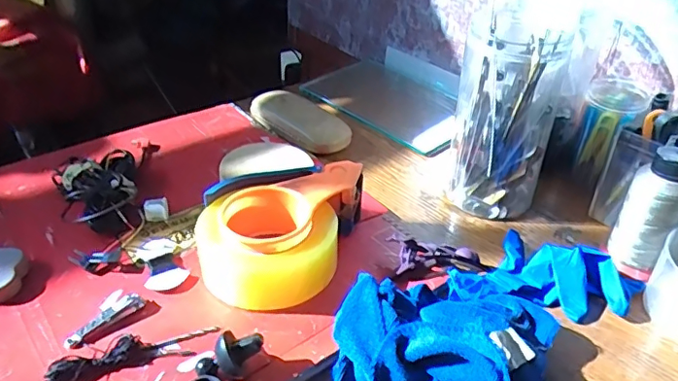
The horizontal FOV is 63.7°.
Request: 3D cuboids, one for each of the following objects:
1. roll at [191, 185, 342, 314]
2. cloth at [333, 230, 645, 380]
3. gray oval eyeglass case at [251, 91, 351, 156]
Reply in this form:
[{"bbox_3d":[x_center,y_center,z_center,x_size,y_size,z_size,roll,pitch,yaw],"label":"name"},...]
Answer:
[{"bbox_3d":[-0.060,0.047,0.475,0.113,0.061,0.103,-21,41,-31],"label":"roll"},{"bbox_3d":[0.132,0.090,0.440,0.283,0.070,0.153,-26,44,-35],"label":"cloth"},{"bbox_3d":[-0.054,-0.090,0.705,0.143,0.037,0.060,30,43,34],"label":"gray oval eyeglass case"}]

